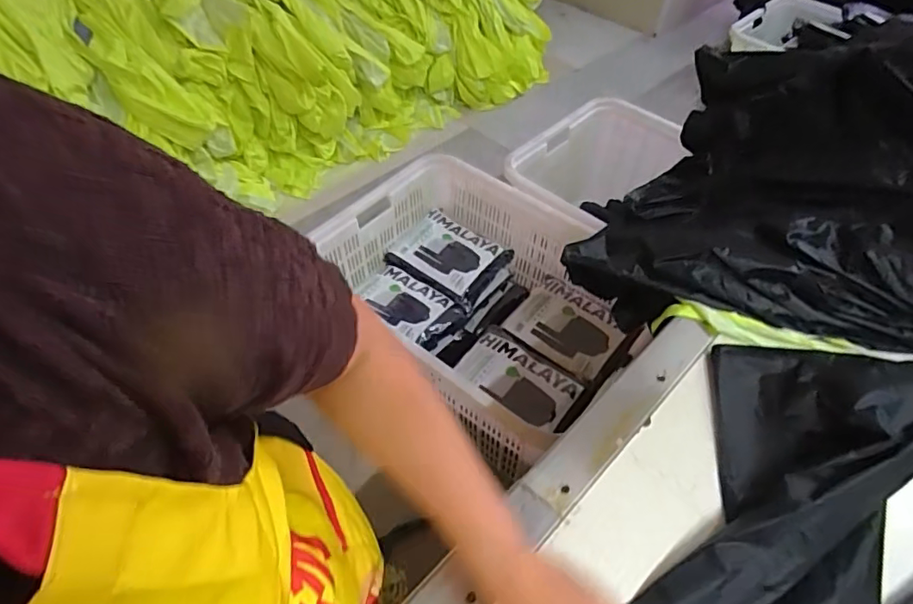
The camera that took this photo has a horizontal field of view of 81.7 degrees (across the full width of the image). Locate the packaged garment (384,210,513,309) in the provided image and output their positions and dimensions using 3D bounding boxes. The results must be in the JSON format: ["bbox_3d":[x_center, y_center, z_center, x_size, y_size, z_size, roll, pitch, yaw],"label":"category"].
[{"bbox_3d":[-0.022,-0.146,1.537,0.302,0.057,0.234,31,54,21],"label":"packaged garment"}]

